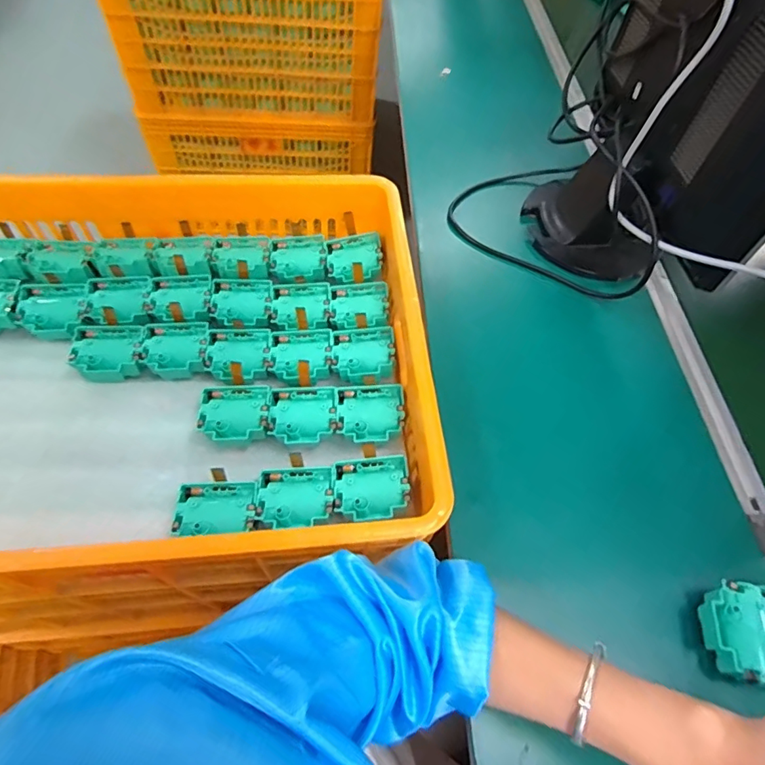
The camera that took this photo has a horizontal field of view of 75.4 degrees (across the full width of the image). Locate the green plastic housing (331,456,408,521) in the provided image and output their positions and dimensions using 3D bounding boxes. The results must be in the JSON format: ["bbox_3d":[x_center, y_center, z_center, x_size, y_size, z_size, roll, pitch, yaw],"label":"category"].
[{"bbox_3d":[-0.011,0.105,0.495,0.074,0.020,0.063,-5,60,-9],"label":"green plastic housing"}]

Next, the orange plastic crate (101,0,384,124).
[{"bbox_3d":[-0.350,-1.045,1.347,0.658,0.412,0.485,-3,59,-8],"label":"orange plastic crate"}]

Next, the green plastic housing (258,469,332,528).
[{"bbox_3d":[-0.087,0.113,0.492,0.068,0.019,0.061,2,59,-4],"label":"green plastic housing"}]

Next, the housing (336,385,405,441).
[{"bbox_3d":[-0.013,0.032,0.544,0.070,0.016,0.061,0,59,-6],"label":"housing"}]

